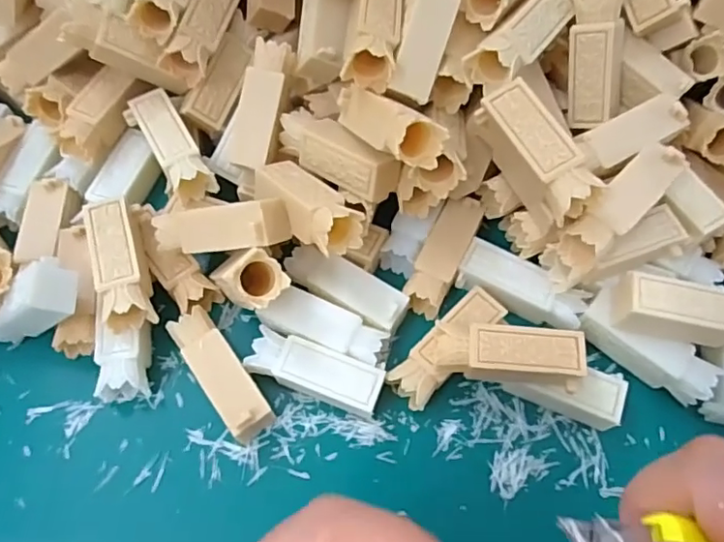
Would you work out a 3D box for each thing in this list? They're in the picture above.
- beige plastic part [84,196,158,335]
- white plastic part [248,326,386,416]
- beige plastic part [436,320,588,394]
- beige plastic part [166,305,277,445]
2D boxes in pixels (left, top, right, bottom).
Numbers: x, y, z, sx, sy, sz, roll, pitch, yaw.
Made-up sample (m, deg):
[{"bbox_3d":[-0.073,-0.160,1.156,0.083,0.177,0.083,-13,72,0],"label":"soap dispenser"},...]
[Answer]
[{"bbox_3d":[-0.111,-0.003,0.261,0.020,0.023,0.060,-17,67,-7],"label":"beige plastic part"},{"bbox_3d":[-0.020,0.047,0.258,0.060,0.019,0.021,19,67,9],"label":"white plastic part"},{"bbox_3d":[0.062,0.037,0.242,0.059,0.021,0.023,6,66,3],"label":"beige plastic part"},{"bbox_3d":[-0.064,0.046,0.257,0.019,0.021,0.062,-34,70,-14],"label":"beige plastic part"}]

